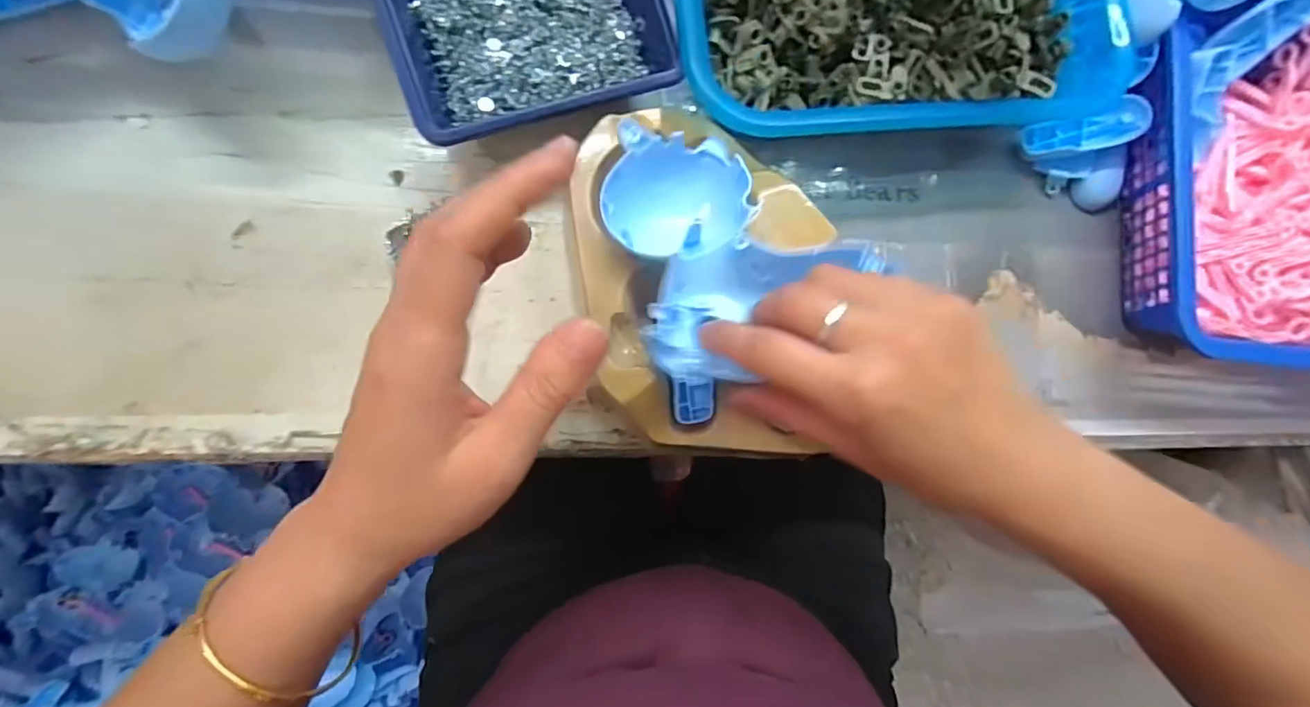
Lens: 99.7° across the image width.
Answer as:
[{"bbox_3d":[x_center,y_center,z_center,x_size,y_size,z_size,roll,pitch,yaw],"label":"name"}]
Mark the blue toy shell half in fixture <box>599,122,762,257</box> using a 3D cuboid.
[{"bbox_3d":[0.012,-0.080,0.278,0.075,0.034,0.062,-1,86,-7],"label":"blue toy shell half in fixture"}]

